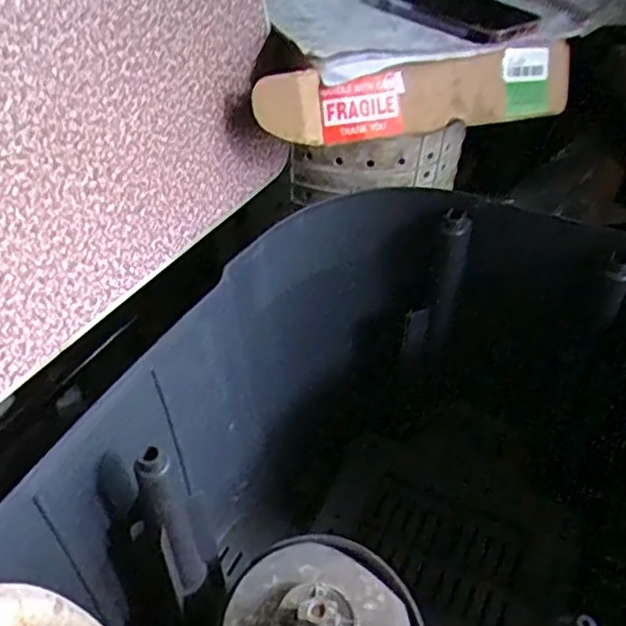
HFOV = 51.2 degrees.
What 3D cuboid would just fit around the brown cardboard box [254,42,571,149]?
[{"bbox_3d":[0.111,-0.196,0.595,0.335,0.064,0.037,-14,45,-14],"label":"brown cardboard box"}]

